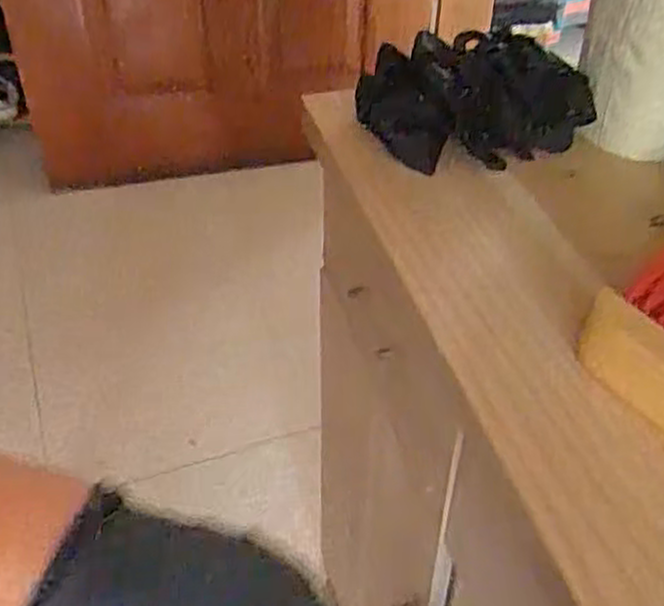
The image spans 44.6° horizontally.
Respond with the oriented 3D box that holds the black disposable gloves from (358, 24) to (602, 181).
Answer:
[{"bbox_3d":[0.097,-0.140,0.544,0.157,0.056,0.094,-7,42,-9],"label":"black disposable gloves"}]

